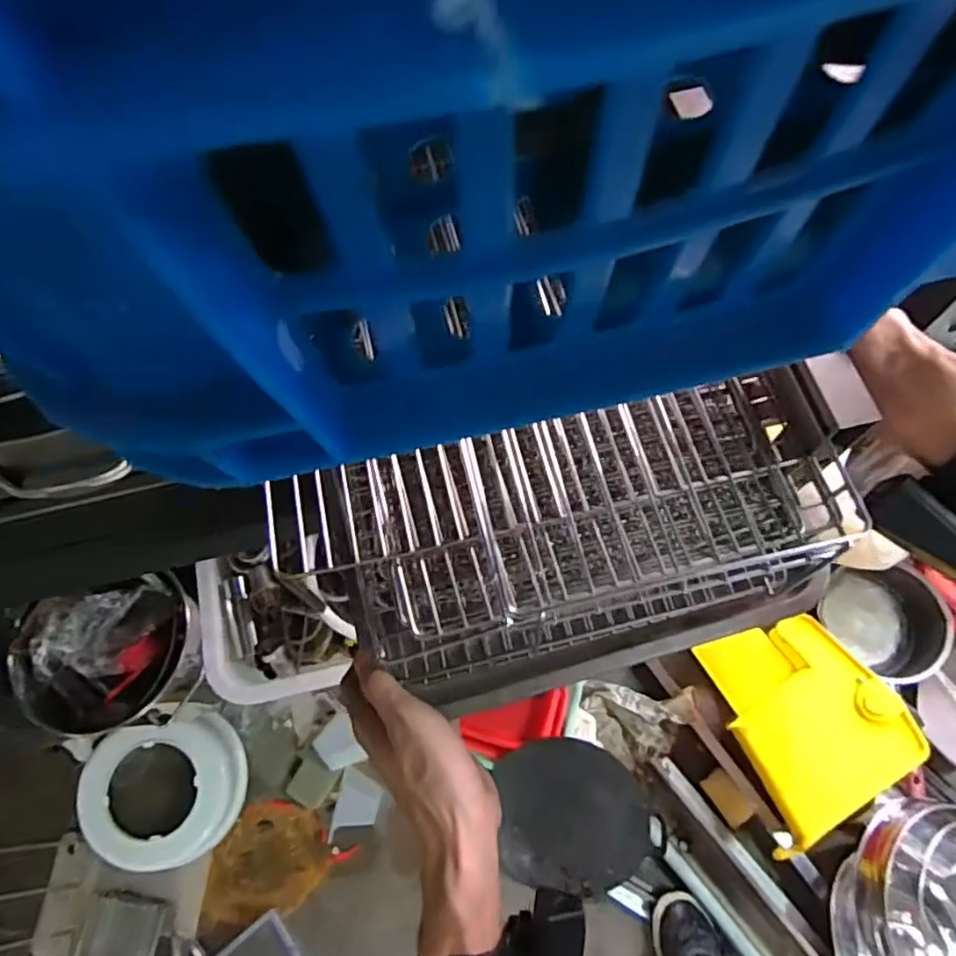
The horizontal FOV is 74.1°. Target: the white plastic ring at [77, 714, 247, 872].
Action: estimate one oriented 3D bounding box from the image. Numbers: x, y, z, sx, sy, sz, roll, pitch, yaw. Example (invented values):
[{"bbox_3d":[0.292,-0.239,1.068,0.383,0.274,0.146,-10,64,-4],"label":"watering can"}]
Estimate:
[{"bbox_3d":[-0.572,0.573,1.154,0.264,0.097,0.247,-1,68,2],"label":"white plastic ring"}]

